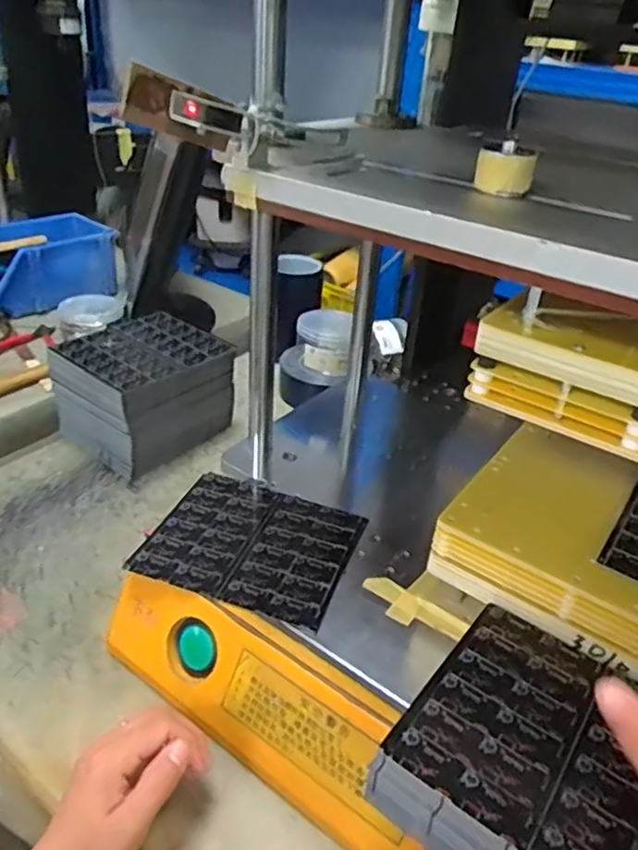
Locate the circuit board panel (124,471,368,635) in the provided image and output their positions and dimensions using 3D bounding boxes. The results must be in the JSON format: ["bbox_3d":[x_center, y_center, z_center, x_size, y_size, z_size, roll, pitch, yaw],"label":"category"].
[{"bbox_3d":[-0.056,0.101,0.564,0.165,0.007,0.144,15,34,15],"label":"circuit board panel"}]

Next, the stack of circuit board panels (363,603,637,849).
[{"bbox_3d":[0.140,0.206,0.379,0.168,0.048,0.146,27,39,31],"label":"stack of circuit board panels"}]

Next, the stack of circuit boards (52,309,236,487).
[{"bbox_3d":[-0.216,-0.045,0.800,0.153,0.131,0.171,25,38,28],"label":"stack of circuit boards"}]

